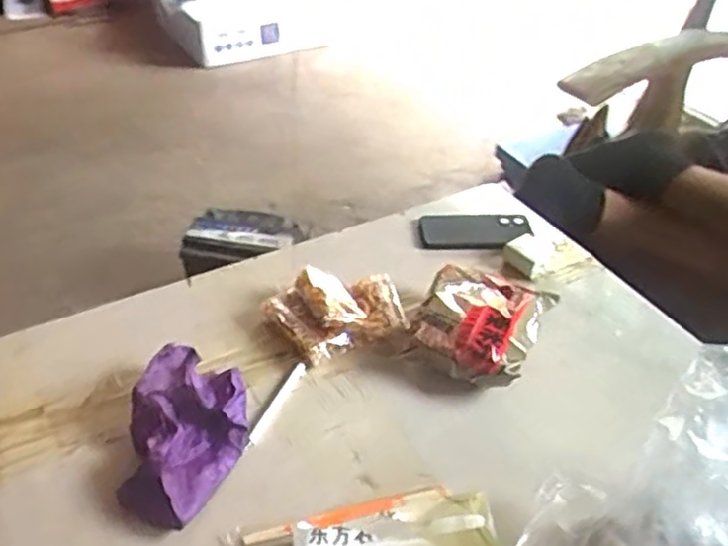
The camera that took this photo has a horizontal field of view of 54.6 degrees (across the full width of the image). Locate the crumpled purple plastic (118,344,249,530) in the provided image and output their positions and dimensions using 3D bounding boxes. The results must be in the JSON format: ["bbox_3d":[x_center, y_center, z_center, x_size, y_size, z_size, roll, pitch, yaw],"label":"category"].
[{"bbox_3d":[-0.185,0.163,0.732,0.116,0.051,0.204,0,40,-1],"label":"crumpled purple plastic"}]

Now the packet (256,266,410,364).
[{"bbox_3d":[-0.035,0.046,0.881,0.157,0.060,0.131,-14,42,-18],"label":"packet"}]

